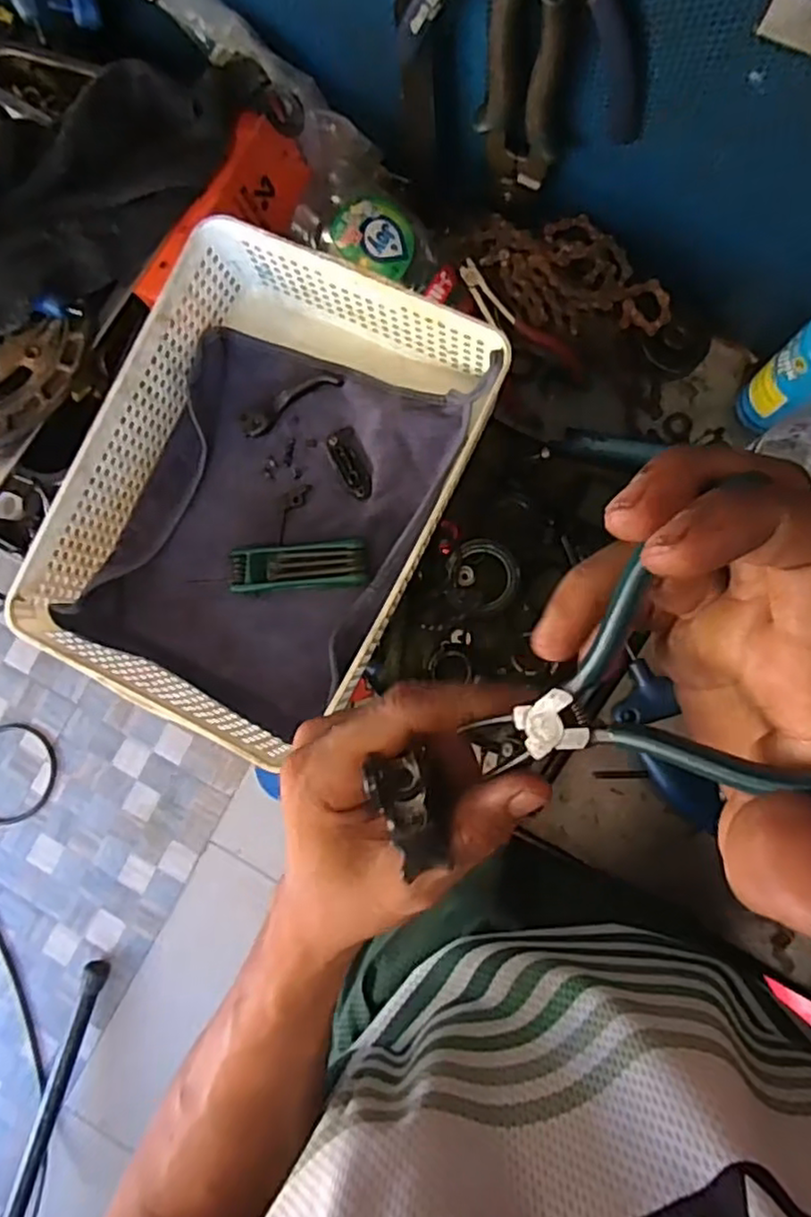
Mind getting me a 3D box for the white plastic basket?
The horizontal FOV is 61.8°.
[{"bbox_3d":[-0.105,-0.082,0.506,0.240,0.085,0.330,26,87,8],"label":"white plastic basket"}]

